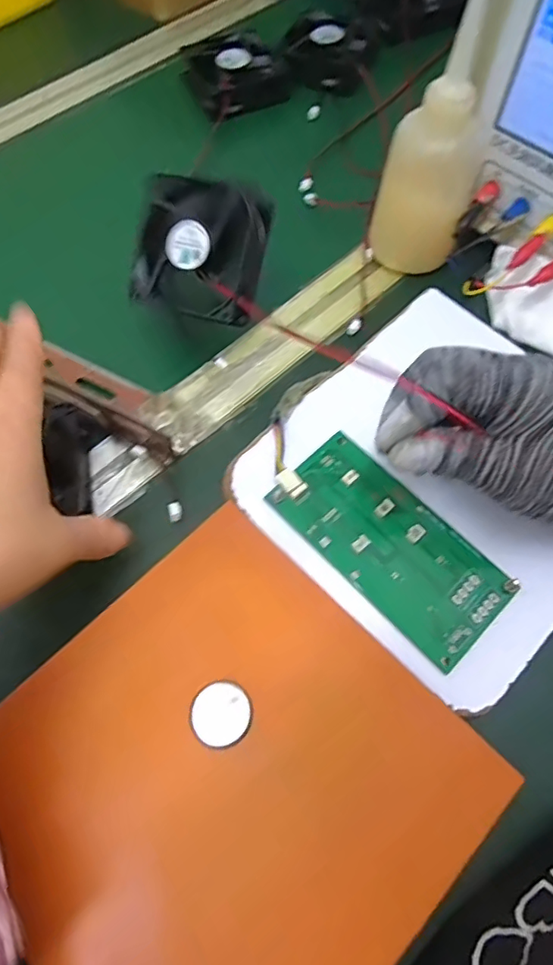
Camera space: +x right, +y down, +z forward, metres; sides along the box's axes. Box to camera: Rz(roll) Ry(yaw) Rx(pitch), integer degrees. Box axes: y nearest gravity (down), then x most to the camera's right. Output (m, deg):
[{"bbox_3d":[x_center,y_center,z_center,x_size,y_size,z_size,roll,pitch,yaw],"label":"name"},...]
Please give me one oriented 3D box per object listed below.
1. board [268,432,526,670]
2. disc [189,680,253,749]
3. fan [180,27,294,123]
[{"bbox_3d":[0.063,0.032,0.309,0.063,0.011,0.133,-42,71,-18],"label":"board"},{"bbox_3d":[-0.026,0.112,0.268,0.029,0.004,0.029,-1,63,3],"label":"disc"},{"bbox_3d":[-0.039,-0.379,0.513,0.088,0.028,0.081,-37,67,-14],"label":"fan"}]

